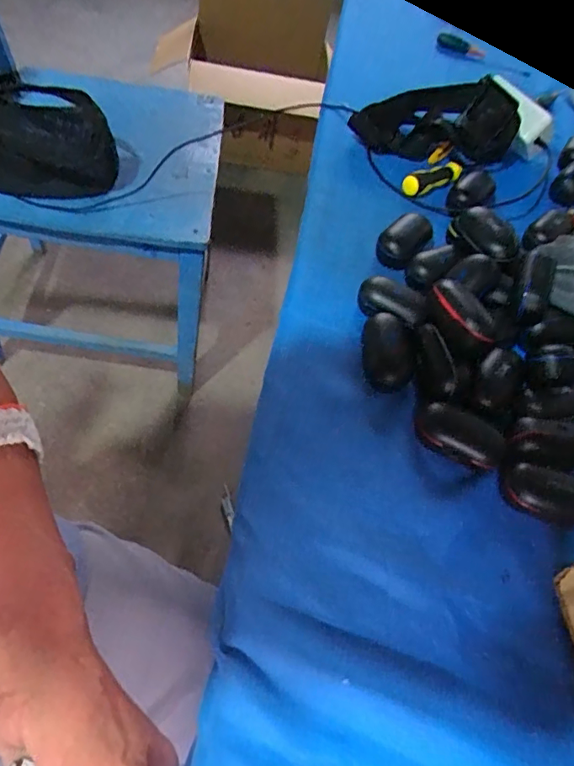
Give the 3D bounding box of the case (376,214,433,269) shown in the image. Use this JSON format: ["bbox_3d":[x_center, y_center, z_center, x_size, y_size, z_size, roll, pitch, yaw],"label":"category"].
[{"bbox_3d":[0.117,-0.143,0.495,0.058,0.029,0.034,-36,71,-29],"label":"case"}]

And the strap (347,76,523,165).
[{"bbox_3d":[0.177,-0.332,0.617,0.181,0.051,0.120,3,56,-1],"label":"strap"}]

